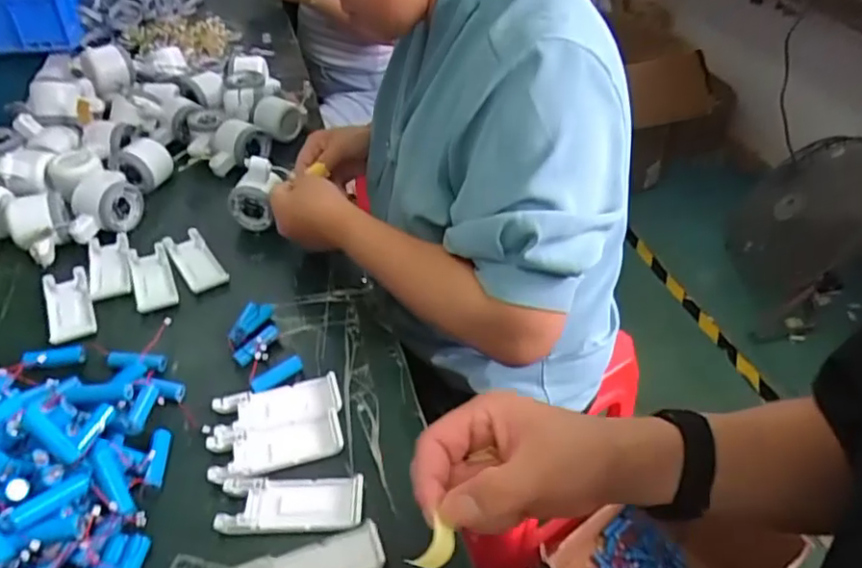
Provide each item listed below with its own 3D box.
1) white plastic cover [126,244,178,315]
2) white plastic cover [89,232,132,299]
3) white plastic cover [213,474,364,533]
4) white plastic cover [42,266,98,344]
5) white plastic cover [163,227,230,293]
[{"bbox_3d":[-0.296,-0.006,0.645,0.041,0.012,0.107,-16,44,-20],"label":"white plastic cover"},{"bbox_3d":[-0.348,-0.015,0.656,0.043,0.017,0.103,-15,44,-19],"label":"white plastic cover"},{"bbox_3d":[-0.103,0.162,0.450,0.103,0.009,0.042,-1,41,-4],"label":"white plastic cover"},{"bbox_3d":[-0.365,0.021,0.610,0.041,0.009,0.105,-19,45,-23],"label":"white plastic cover"},{"bbox_3d":[-0.258,-0.025,0.669,0.041,0.016,0.101,-25,48,-27],"label":"white plastic cover"}]

